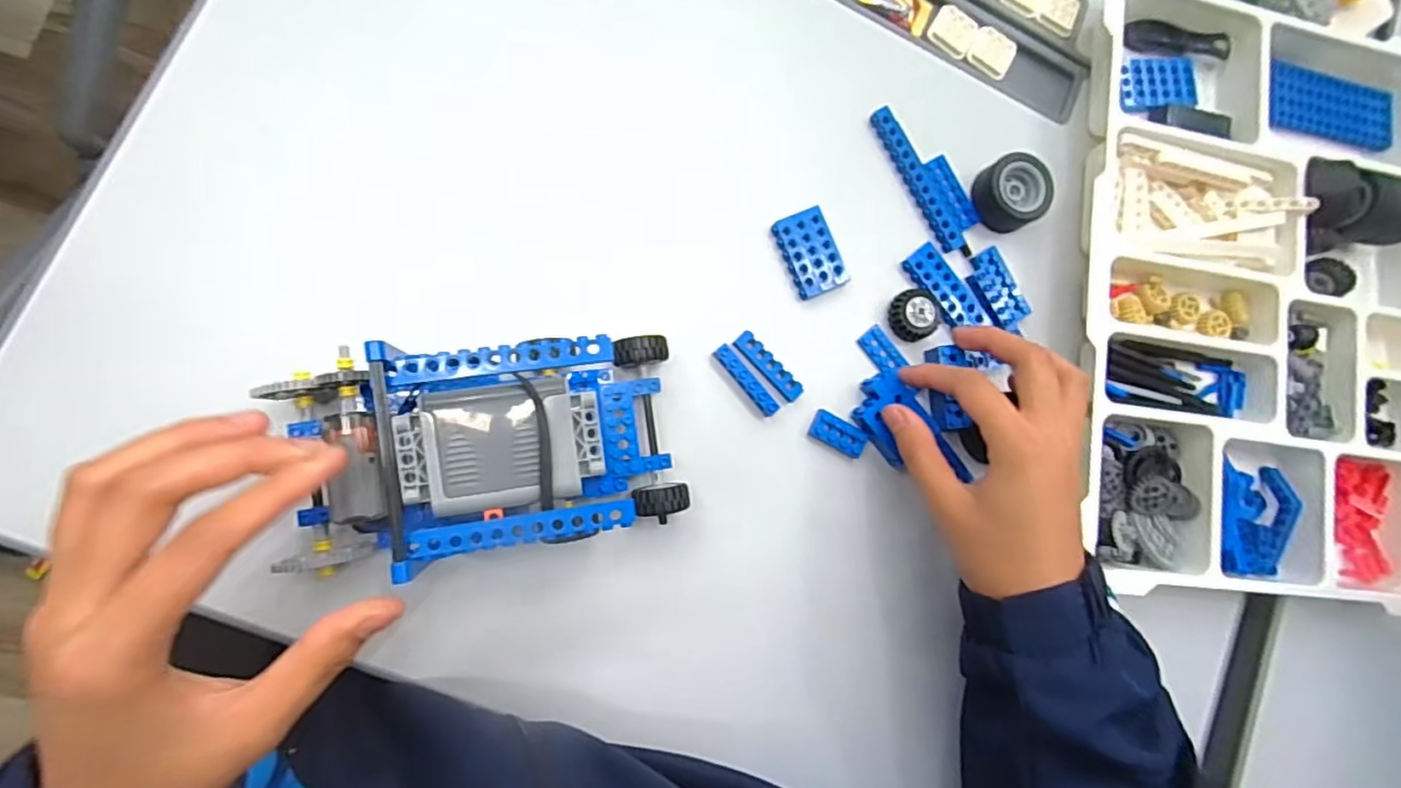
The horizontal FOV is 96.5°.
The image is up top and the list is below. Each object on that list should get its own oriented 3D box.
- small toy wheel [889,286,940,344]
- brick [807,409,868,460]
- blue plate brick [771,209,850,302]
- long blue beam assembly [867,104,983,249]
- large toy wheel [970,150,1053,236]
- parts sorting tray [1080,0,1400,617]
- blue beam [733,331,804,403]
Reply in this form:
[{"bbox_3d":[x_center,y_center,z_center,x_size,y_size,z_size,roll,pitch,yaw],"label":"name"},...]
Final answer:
[{"bbox_3d":[0.125,-0.048,0.367,0.028,0.013,0.028,1,85,-11],"label":"small toy wheel"},{"bbox_3d":[0.079,0.022,0.357,0.032,0.008,0.018,30,80,-7],"label":"brick"},{"bbox_3d":[0.064,-0.081,0.364,0.032,0.014,0.047,-25,90,-12],"label":"blue plate brick"},{"bbox_3d":[0.140,-0.134,0.380,0.034,0.009,0.093,-29,91,-12],"label":"long blue beam assembly"},{"bbox_3d":[0.190,-0.122,0.379,0.040,0.021,0.040,1,85,-11],"label":"large toy wheel"},{"bbox_3d":[0.357,-0.077,0.390,0.259,0.035,0.389,7,84,-10],"label":"parts sorting tray"},{"bbox_3d":[0.039,-0.015,0.353,0.014,0.011,0.046,-44,94,-11],"label":"blue beam"}]

